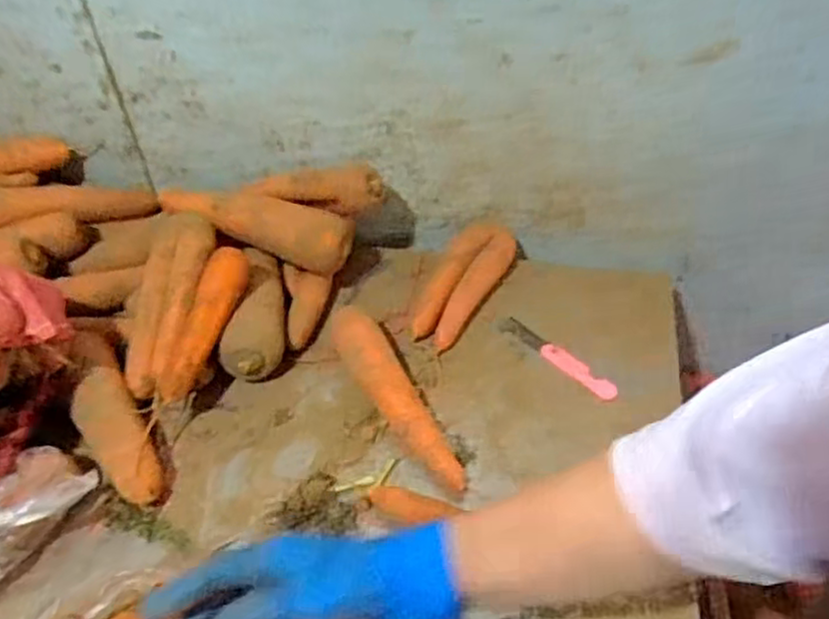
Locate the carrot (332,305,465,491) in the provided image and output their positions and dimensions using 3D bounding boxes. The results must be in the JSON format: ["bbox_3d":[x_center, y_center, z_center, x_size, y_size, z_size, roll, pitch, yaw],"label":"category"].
[{"bbox_3d":[-0.020,0.078,0.672,0.046,0.048,0.219,-24,46,-21],"label":"carrot"}]

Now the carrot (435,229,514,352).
[{"bbox_3d":[0.071,-0.025,0.782,0.029,0.031,0.180,19,47,23],"label":"carrot"}]

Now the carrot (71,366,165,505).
[{"bbox_3d":[-0.275,0.122,0.652,0.055,0.056,0.151,-27,47,-23],"label":"carrot"}]

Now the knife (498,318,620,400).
[{"bbox_3d":[0.150,0.048,0.727,0.021,0.015,0.144,-32,50,-27],"label":"knife"}]

